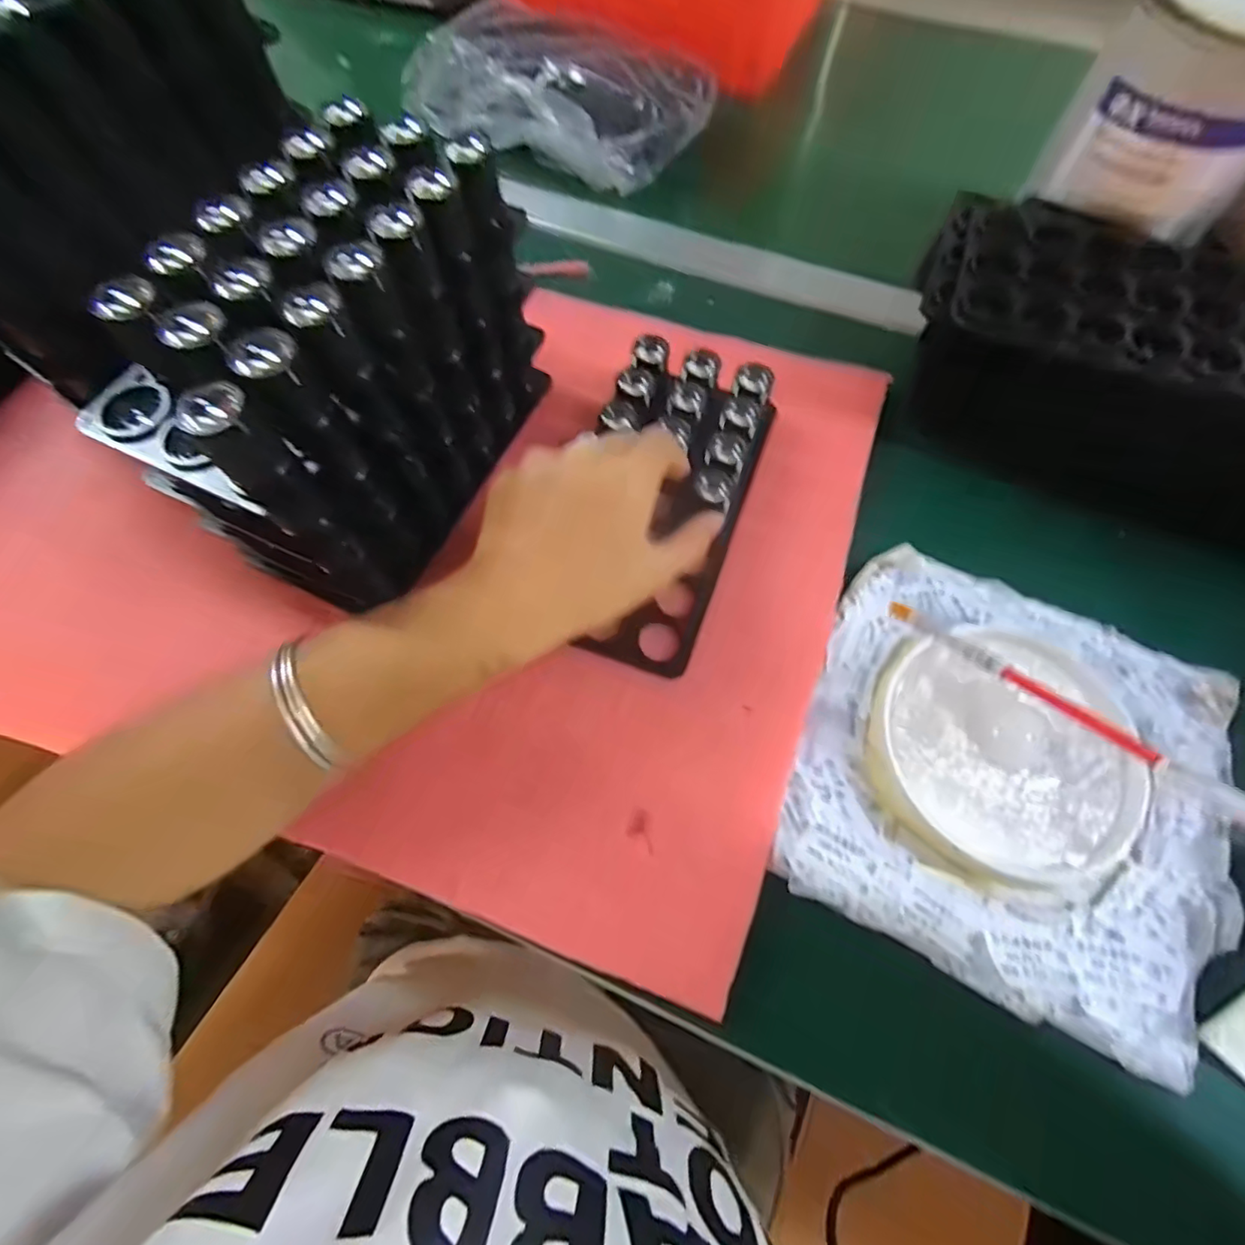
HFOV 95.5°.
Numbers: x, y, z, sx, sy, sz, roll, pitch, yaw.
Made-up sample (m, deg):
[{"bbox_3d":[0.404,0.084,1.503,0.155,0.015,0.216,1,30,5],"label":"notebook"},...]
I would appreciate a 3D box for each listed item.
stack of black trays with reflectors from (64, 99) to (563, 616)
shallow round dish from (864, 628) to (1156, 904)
[{"bbox_3d":[-0.129,-0.121,0.277,0.095,0.135,0.187,26,70,9],"label":"stack of black trays with reflectors"},{"bbox_3d":[0.186,0.062,0.274,0.120,0.019,0.125,0,68,-1],"label":"shallow round dish"}]

